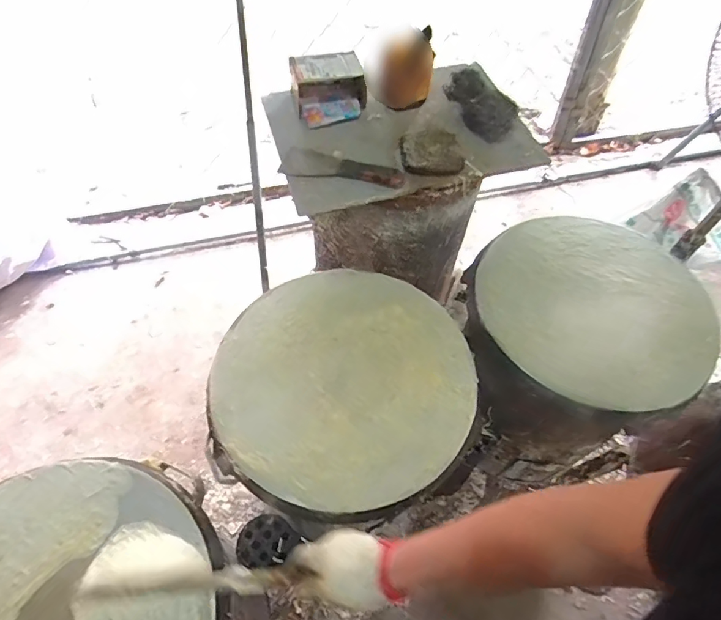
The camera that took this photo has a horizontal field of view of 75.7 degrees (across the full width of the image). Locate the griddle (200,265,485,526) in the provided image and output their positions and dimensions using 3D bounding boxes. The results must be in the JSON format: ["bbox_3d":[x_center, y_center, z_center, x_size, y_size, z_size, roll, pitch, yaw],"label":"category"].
[{"bbox_3d":[-0.019,0.102,0.700,0.392,0.034,0.382,1,56,-1],"label":"griddle"}]

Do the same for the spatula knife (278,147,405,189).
[{"bbox_3d":[-0.032,-0.256,0.817,0.218,0.016,0.059,9,57,4],"label":"spatula knife"}]

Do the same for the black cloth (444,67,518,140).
[{"bbox_3d":[0.233,-0.394,0.904,0.082,0.073,0.152,-26,61,-17],"label":"black cloth"}]

